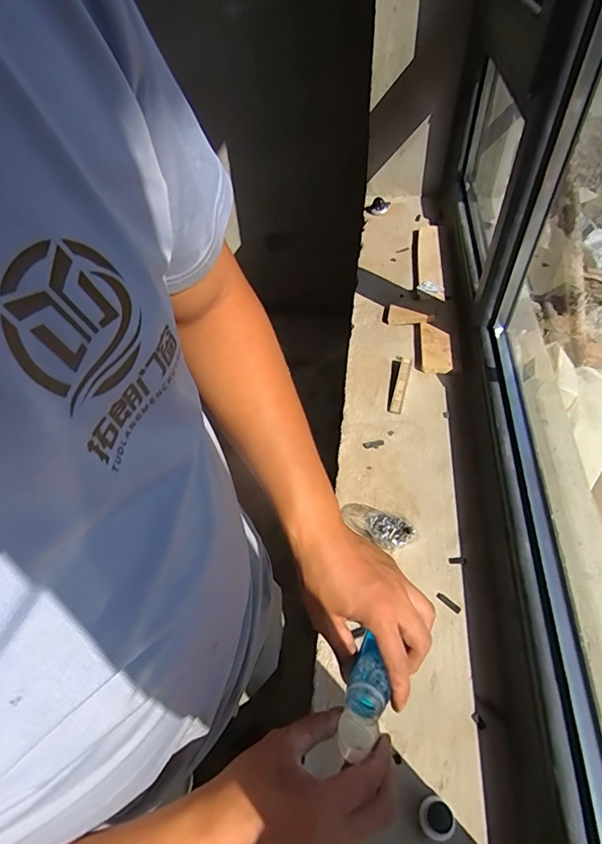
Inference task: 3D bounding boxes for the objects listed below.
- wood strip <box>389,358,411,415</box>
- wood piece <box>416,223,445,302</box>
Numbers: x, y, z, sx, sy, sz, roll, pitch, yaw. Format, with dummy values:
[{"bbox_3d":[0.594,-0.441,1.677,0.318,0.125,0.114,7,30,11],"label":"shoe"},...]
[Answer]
[{"bbox_3d":[0.179,-0.066,0.826,0.020,0.006,0.127,5,59,22],"label":"wood strip"},{"bbox_3d":[0.310,-0.401,1.111,0.055,0.023,0.336,4,50,7],"label":"wood piece"}]

